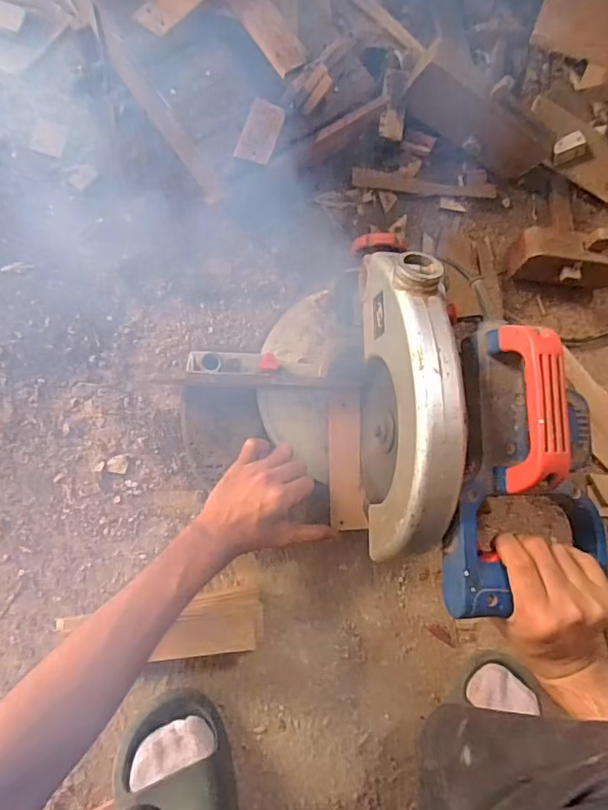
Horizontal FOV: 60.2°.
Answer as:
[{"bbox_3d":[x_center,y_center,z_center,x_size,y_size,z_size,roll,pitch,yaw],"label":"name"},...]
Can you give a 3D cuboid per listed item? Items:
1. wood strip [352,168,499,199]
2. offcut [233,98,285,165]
[{"bbox_3d":[0.151,-0.271,0.650,0.184,0.005,0.022,4,85,-8],"label":"wood strip"},{"bbox_3d":[-0.043,-0.270,0.520,0.033,0.006,0.063,20,81,-7],"label":"offcut"}]

